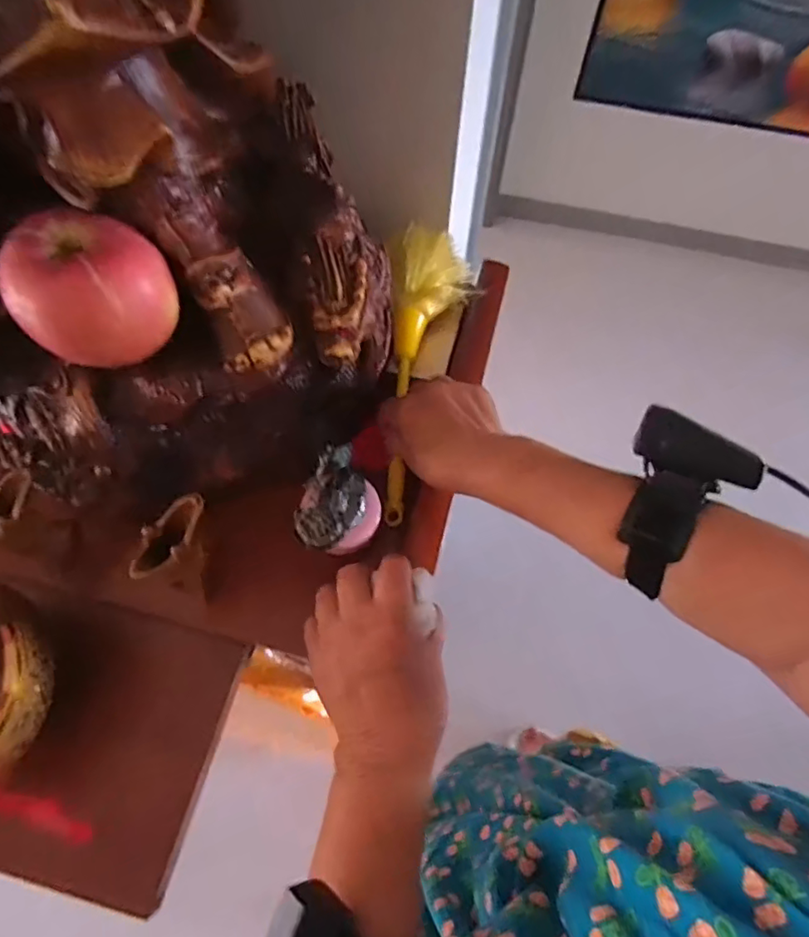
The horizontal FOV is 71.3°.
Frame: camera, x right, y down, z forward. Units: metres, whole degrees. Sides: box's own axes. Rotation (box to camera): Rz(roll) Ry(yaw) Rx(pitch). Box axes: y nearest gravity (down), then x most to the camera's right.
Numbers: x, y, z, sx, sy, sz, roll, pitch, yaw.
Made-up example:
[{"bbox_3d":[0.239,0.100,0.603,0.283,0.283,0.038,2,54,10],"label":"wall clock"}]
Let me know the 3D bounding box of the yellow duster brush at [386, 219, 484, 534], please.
[{"bbox_3d":[0.016,-0.089,0.499,0.067,0.046,0.278,9,75,3],"label":"yellow duster brush"}]

